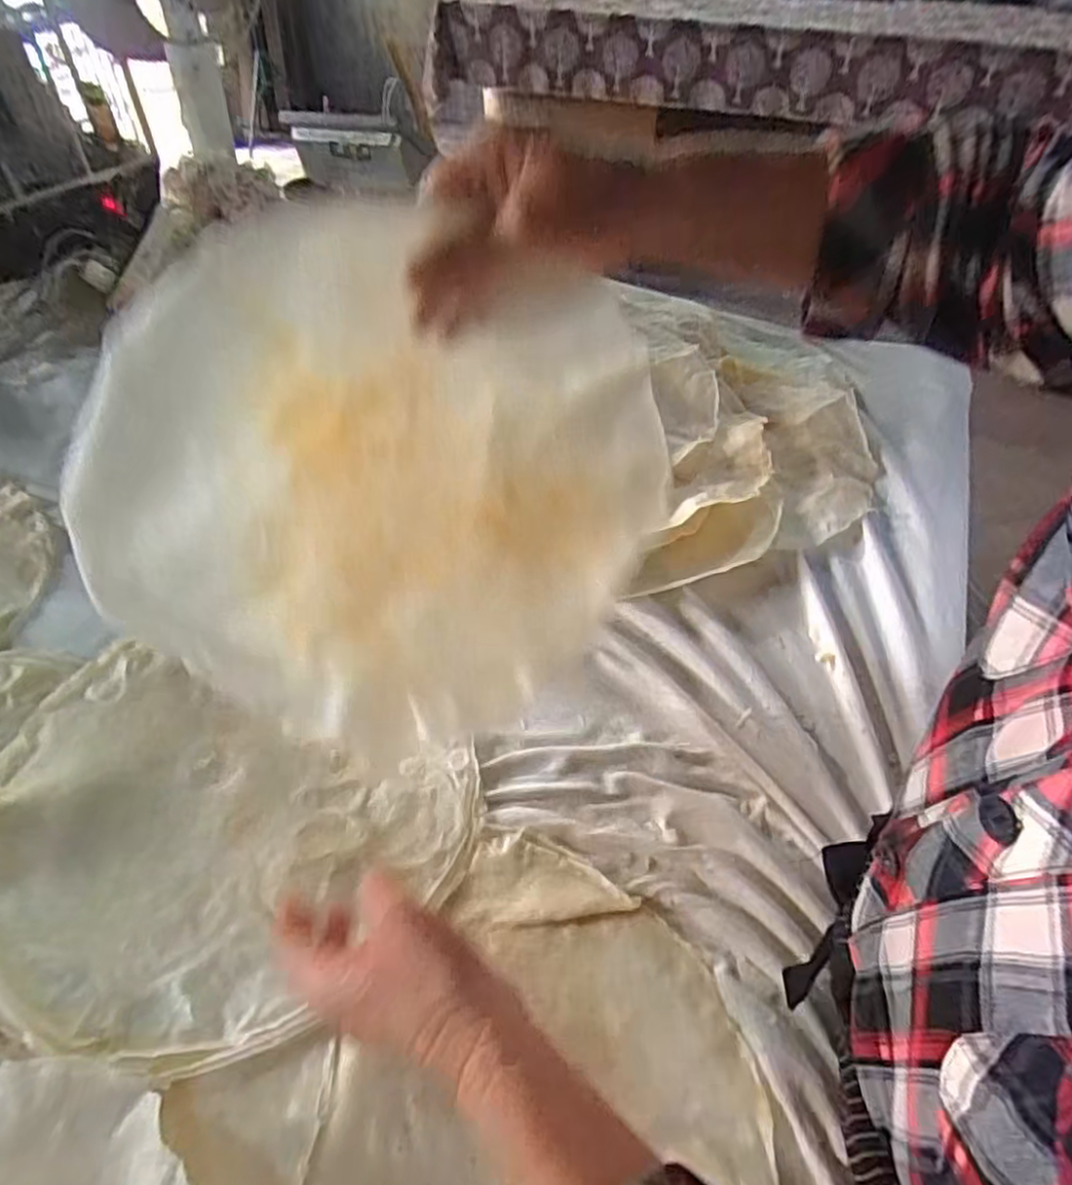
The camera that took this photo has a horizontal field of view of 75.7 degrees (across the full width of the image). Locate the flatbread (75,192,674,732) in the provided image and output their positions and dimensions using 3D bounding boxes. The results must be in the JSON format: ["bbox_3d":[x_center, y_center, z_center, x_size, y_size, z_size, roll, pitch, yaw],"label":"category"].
[{"bbox_3d":[-0.073,-0.043,0.409,0.321,0.302,0.030,11,27,-35],"label":"flatbread"}]

